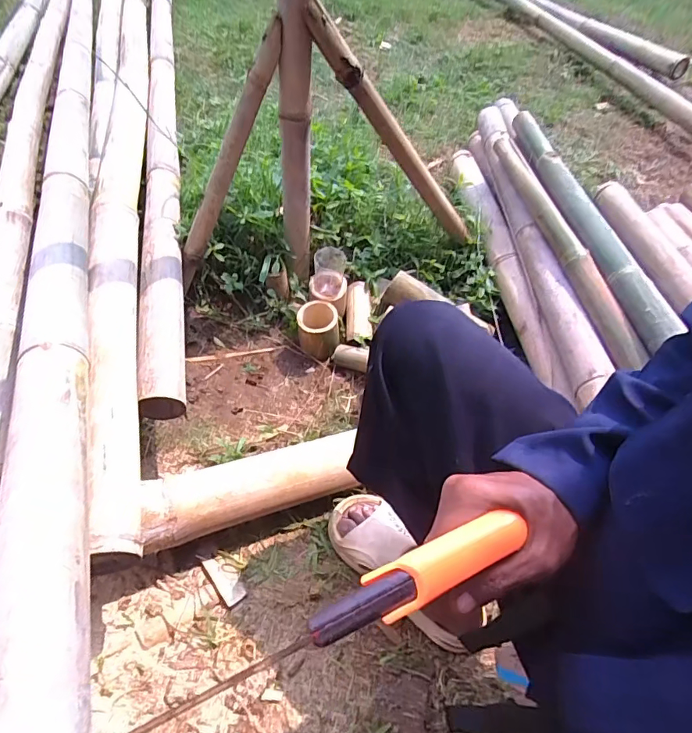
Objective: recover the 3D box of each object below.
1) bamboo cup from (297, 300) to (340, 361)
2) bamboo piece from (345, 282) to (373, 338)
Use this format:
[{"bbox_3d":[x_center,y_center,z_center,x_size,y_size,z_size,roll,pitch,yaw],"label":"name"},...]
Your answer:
[{"bbox_3d":[-0.058,-0.070,0.940,0.086,0.105,0.079,9,49,3],"label":"bamboo cup"},{"bbox_3d":[0.029,-0.118,0.989,0.054,0.036,0.144,2,64,-3],"label":"bamboo piece"}]

